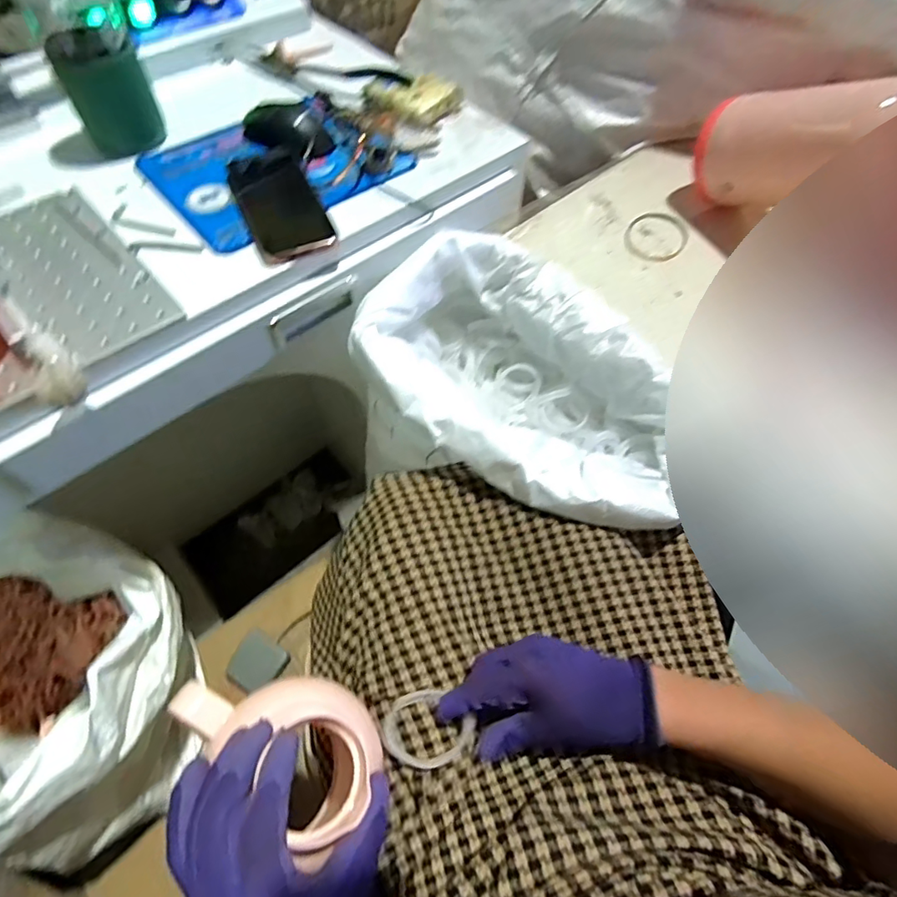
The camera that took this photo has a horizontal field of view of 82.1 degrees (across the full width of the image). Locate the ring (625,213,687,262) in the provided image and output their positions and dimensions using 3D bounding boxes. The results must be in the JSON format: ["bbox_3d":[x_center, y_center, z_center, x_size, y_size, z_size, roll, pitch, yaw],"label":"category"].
[{"bbox_3d":[0.288,-0.295,0.717,0.082,0.012,0.094,35,64,17],"label":"ring"}]

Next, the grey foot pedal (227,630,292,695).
[{"bbox_3d":[-0.312,0.348,0.836,0.087,0.018,0.081,29,63,14],"label":"grey foot pedal"}]

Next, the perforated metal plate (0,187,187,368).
[{"bbox_3d":[-0.356,-0.171,0.487,0.105,0.008,0.234,-37,67,-21],"label":"perforated metal plate"}]

